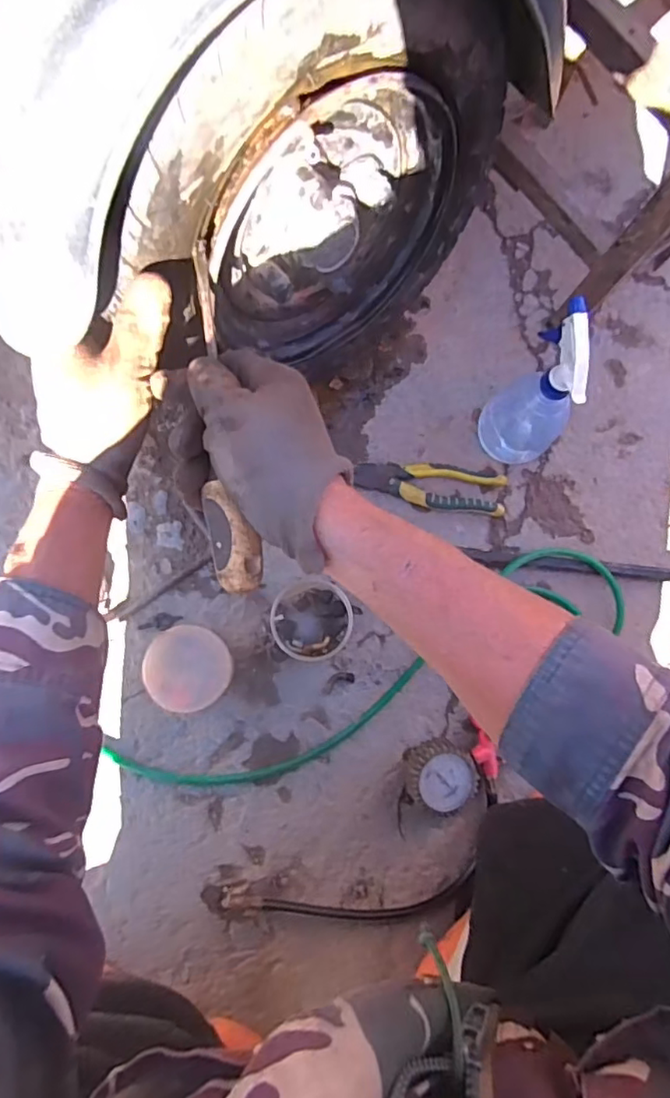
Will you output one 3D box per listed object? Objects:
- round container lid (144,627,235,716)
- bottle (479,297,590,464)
[{"bbox_3d":[-0.147,0.120,0.577,0.082,0.006,0.085,-1,92,-18],"label":"round container lid"},{"bbox_3d":[0.216,-0.156,0.609,0.077,0.193,0.091,-42,86,-9],"label":"bottle"}]

